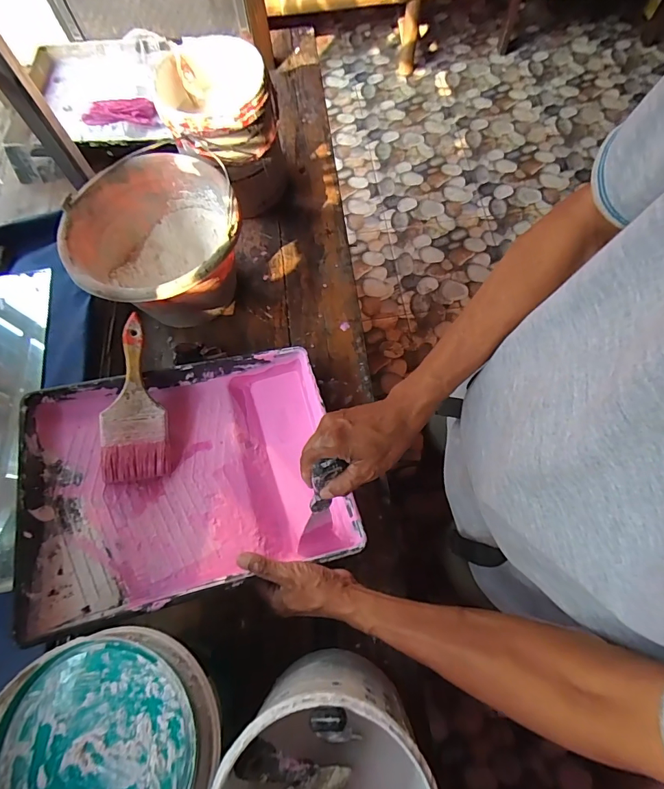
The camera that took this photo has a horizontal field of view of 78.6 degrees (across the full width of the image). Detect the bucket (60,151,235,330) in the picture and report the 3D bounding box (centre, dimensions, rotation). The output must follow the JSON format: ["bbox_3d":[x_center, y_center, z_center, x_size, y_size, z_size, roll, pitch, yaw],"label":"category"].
[{"bbox_3d":[-0.250,-0.215,0.618,0.235,0.141,0.239,0,69,1],"label":"bucket"}]

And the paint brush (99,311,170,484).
[{"bbox_3d":[-0.247,0.004,0.505,0.071,0.013,0.200,-4,80,-15],"label":"paint brush"}]

